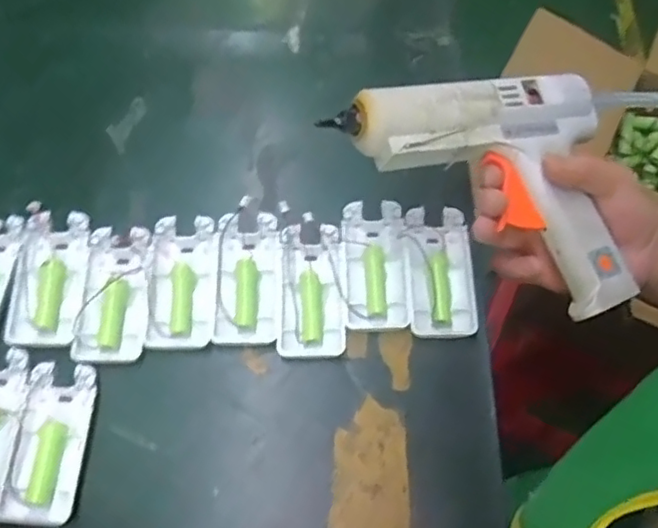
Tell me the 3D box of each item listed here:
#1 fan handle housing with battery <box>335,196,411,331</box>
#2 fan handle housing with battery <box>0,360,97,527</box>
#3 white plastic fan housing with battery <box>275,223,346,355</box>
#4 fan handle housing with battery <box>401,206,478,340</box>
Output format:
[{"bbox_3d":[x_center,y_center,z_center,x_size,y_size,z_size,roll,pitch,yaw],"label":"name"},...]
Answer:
[{"bbox_3d":[0.031,0.000,0.435,0.047,0.016,0.094,-1,68,-2],"label":"fan handle housing with battery"},{"bbox_3d":[-0.177,0.111,0.385,0.044,0.013,0.096,3,68,0],"label":"fan handle housing with battery"},{"bbox_3d":[-0.012,0.018,0.429,0.044,0.018,0.095,0,68,-2],"label":"white plastic fan housing with battery"},{"bbox_3d":[0.079,0.006,0.436,0.045,0.014,0.095,-1,68,-2],"label":"fan handle housing with battery"}]

